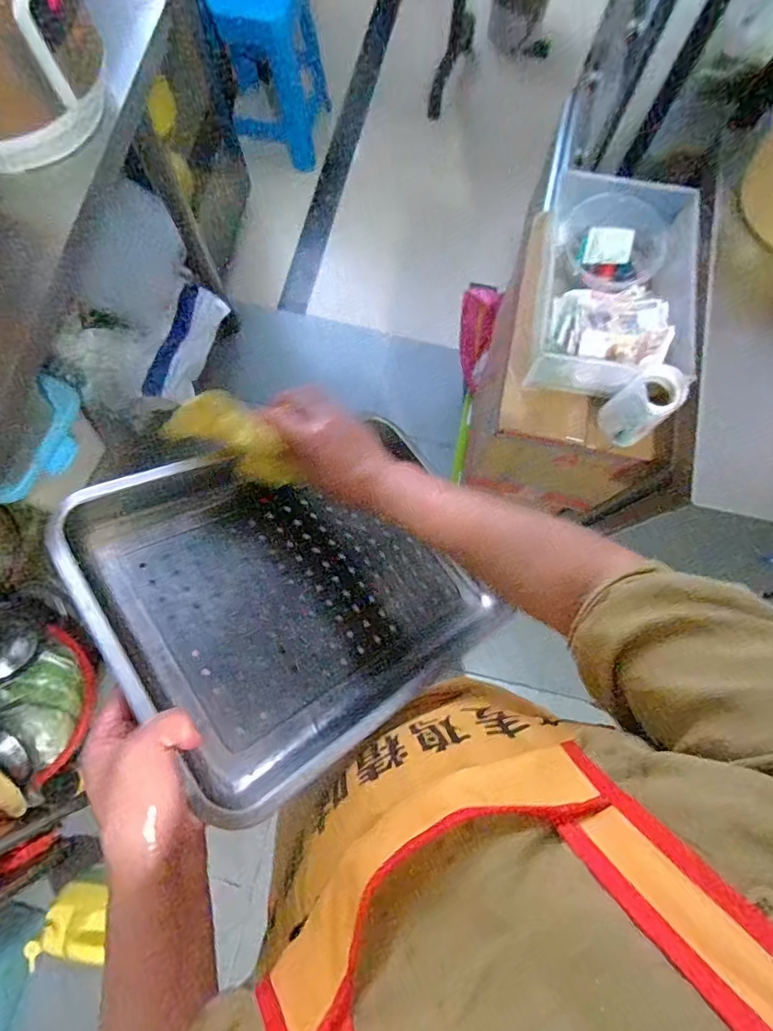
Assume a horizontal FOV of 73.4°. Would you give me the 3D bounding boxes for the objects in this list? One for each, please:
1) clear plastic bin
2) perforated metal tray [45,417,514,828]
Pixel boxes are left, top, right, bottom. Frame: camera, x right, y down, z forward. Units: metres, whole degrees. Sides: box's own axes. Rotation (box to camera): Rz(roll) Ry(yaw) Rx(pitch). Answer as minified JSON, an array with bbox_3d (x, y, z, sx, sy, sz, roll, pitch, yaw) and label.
[{"bbox_3d":[0.319,-0.327,0.724,0.199,0.094,0.329,7,77,0],"label":"clear plastic bin"},{"bbox_3d":[-0.068,0.057,0.506,0.382,0.049,0.294,-23,70,-38],"label":"perforated metal tray"}]

